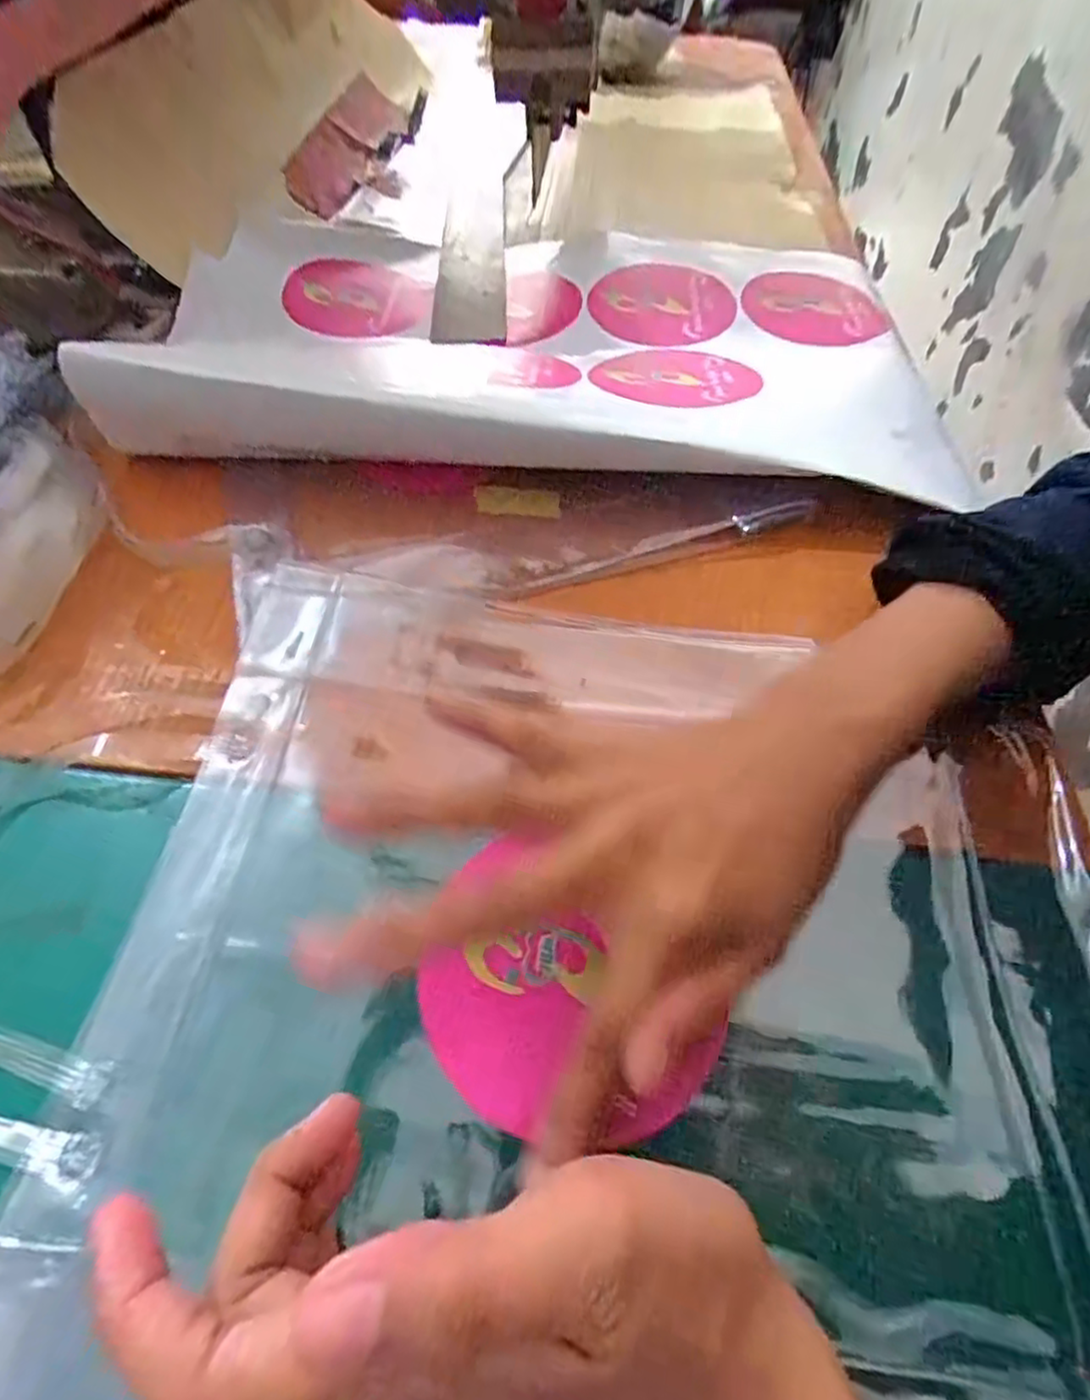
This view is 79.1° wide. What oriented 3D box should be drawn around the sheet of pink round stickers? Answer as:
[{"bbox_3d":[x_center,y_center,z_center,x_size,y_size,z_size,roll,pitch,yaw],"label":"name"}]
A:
[{"bbox_3d":[0.002,-0.233,0.411,0.415,0.037,0.296,4,50,2],"label":"sheet of pink round stickers"}]

